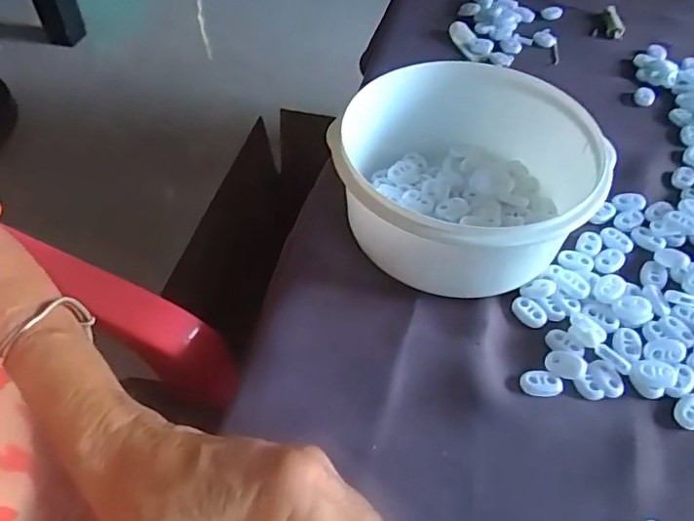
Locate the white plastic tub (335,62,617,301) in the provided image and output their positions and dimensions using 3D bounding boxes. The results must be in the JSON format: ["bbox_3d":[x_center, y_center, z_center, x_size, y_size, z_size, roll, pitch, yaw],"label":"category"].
[{"bbox_3d":[0.075,-0.053,0.357,0.161,0.072,0.158,16,53,13],"label":"white plastic tub"}]

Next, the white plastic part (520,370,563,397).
[{"bbox_3d":[0.109,0.069,0.305,0.022,0.005,0.014,1,51,1],"label":"white plastic part"}]

